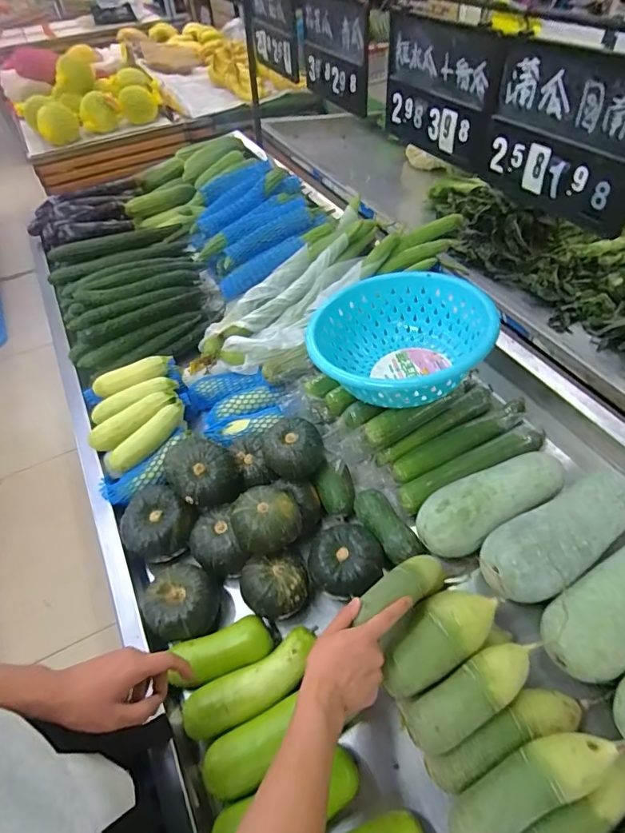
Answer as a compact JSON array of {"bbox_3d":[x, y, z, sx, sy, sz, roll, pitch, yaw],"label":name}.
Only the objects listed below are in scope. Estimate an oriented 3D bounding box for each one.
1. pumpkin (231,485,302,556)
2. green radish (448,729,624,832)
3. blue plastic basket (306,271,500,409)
[{"bbox_3d":[-0.070,0.161,0.718,0.099,0.069,0.097,-8,50,-2],"label":"pumpkin"},{"bbox_3d":[0.232,0.408,0.505,0.218,0.061,0.056,-34,53,2],"label":"green radish"},{"bbox_3d":[0.151,-0.121,0.845,0.283,0.164,0.298,-2,50,3],"label":"blue plastic basket"}]

